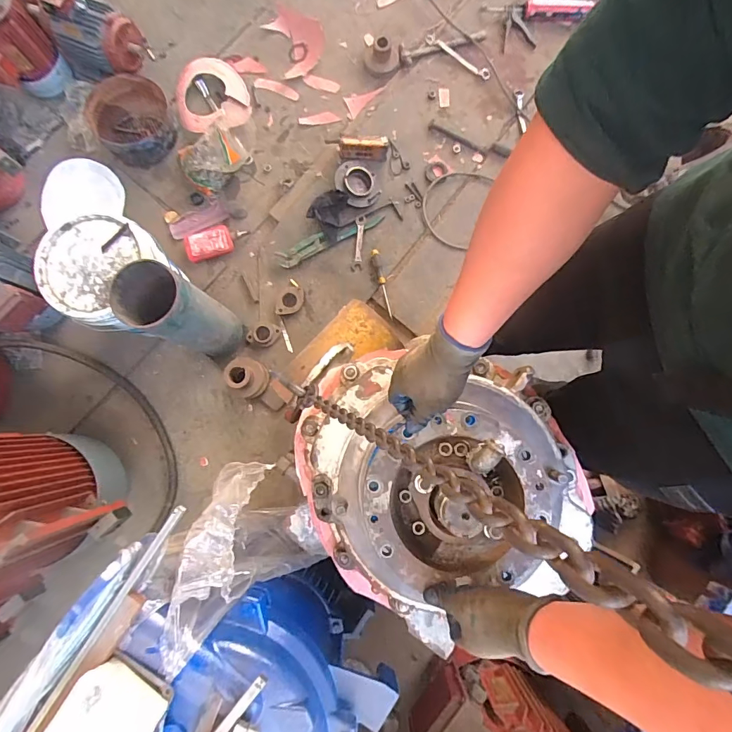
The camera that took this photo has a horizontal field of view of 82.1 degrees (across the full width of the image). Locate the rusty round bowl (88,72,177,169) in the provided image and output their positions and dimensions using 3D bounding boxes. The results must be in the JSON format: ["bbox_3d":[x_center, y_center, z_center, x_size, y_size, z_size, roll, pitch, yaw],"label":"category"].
[{"bbox_3d":[-0.752,-0.790,1.370,0.243,0.112,0.265,0,82,0],"label":"rusty round bowl"}]

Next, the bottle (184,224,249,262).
[{"bbox_3d":[-0.485,-0.408,1.357,0.195,0.034,0.098,-18,83,-2],"label":"bottle"}]

